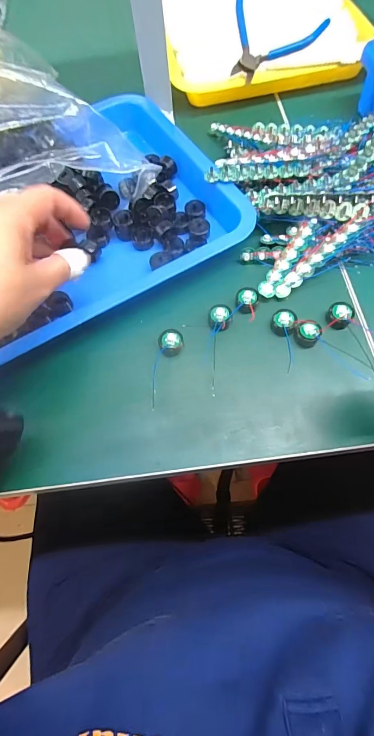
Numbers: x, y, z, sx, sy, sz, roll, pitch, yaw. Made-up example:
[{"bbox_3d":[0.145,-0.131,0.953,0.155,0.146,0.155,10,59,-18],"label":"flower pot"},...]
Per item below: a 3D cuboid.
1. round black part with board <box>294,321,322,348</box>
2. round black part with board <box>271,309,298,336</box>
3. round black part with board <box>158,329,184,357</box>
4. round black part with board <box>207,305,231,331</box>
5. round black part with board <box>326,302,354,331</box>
[{"bbox_3d":[0.101,-0.029,0.299,0.020,0.012,0.021,-1,65,3],"label":"round black part with board"},{"bbox_3d":[0.083,-0.039,0.305,0.021,0.012,0.019,25,69,14],"label":"round black part with board"},{"bbox_3d":[-0.013,-0.021,0.305,0.023,0.014,0.020,32,71,17],"label":"round black part with board"},{"bbox_3d":[0.028,-0.044,0.311,0.019,0.012,0.021,1,65,4],"label":"round black part with board"},{"bbox_3d":[0.130,-0.045,0.304,0.019,0.014,0.019,-1,65,3],"label":"round black part with board"}]

